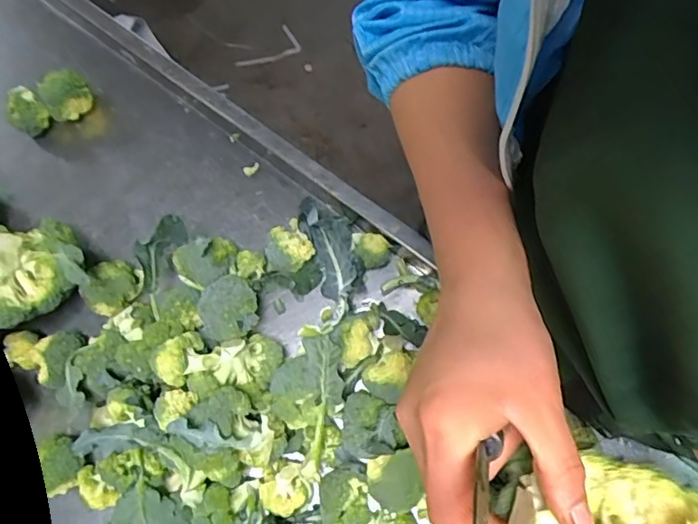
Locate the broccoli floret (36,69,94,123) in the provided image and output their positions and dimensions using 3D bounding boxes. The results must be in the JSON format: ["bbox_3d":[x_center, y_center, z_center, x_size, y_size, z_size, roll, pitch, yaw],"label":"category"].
[{"bbox_3d":[-0.343,-0.200,0.671,0.056,0.058,0.041,-38,75,-9],"label":"broccoli floret"}]

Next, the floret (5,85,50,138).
[{"bbox_3d":[-0.394,-0.180,0.671,0.047,0.057,0.043,-44,76,-10],"label":"floret"}]

